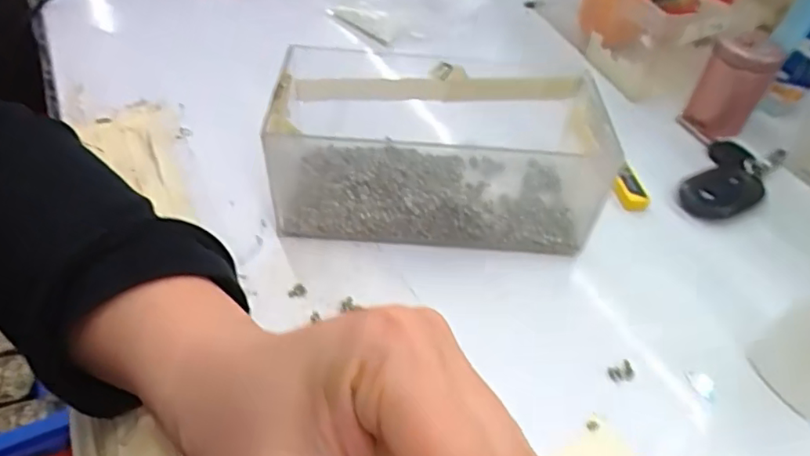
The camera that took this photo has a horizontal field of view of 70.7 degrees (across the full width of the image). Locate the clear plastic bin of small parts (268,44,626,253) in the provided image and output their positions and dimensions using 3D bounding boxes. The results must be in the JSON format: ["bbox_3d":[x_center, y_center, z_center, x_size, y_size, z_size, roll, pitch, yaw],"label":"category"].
[{"bbox_3d":[0.018,-0.049,0.338,0.191,0.068,0.111,8,45,1],"label":"clear plastic bin of small parts"}]

